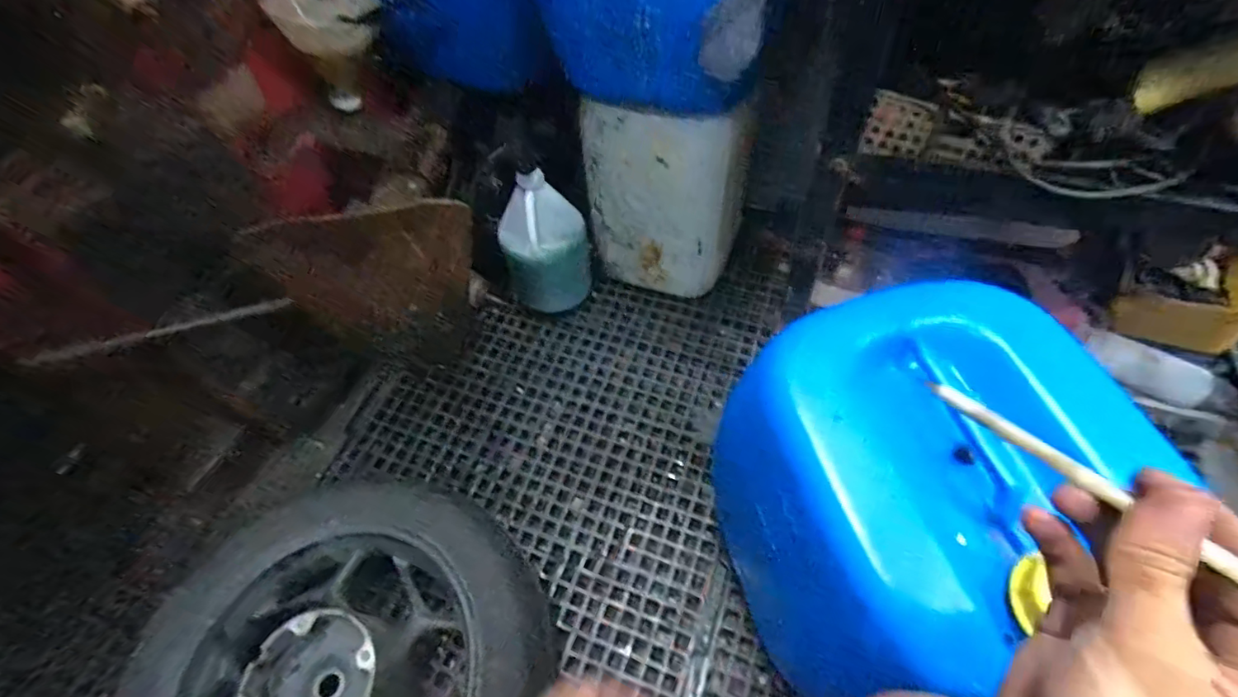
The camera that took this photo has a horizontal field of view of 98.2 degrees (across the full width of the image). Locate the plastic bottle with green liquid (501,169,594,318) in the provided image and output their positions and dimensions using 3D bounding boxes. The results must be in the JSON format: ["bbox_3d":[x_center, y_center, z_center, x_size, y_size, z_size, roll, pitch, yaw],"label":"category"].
[{"bbox_3d":[-0.128,-0.182,0.944,0.150,0.272,0.132,-15,56,-7],"label":"plastic bottle with green liquid"}]

